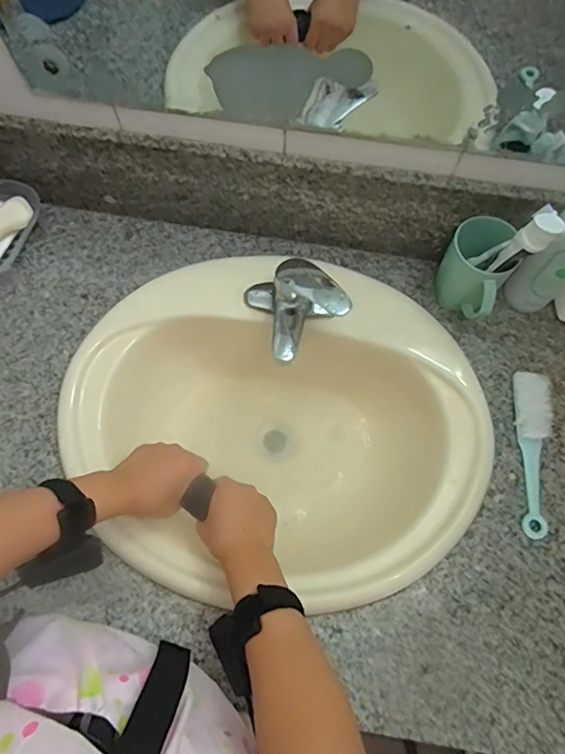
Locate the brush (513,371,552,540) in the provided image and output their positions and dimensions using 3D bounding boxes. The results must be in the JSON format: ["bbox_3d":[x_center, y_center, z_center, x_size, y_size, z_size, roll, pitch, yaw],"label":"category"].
[{"bbox_3d":[0.316,0.091,0.627,0.044,0.018,0.208,6,70,2],"label":"brush"}]

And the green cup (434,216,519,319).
[{"bbox_3d":[0.246,-0.135,0.661,0.078,0.103,0.105,26,72,8],"label":"green cup"}]

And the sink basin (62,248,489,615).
[{"bbox_3d":[-0.011,0.059,0.688,0.505,0.196,0.434,7,70,2],"label":"sink basin"}]

